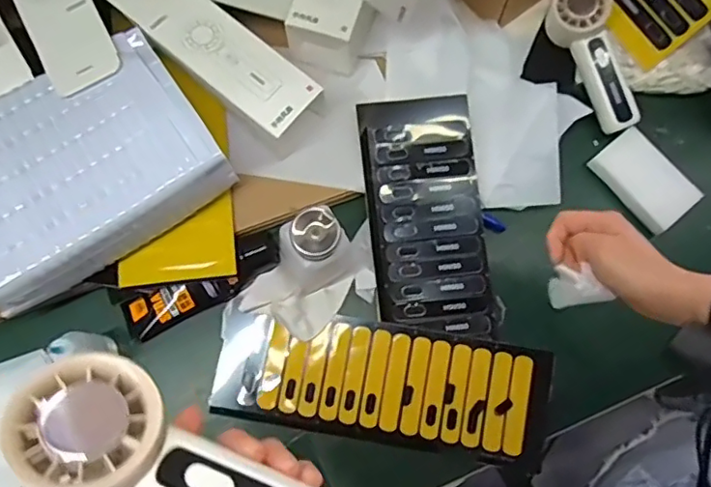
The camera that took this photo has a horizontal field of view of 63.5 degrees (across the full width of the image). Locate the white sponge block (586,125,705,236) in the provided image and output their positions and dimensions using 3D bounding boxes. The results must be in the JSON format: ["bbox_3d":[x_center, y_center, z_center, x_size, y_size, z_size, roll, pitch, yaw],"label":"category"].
[{"bbox_3d":[0.300,-0.067,0.595,0.062,0.018,0.101,-40,80,-9],"label":"white sponge block"}]

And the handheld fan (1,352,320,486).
[{"bbox_3d":[-0.063,0.097,0.226,0.153,0.032,0.055,27,78,-1],"label":"handheld fan"}]

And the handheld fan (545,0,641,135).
[{"bbox_3d":[0.252,-0.196,0.608,0.058,0.056,0.160,-23,92,-6],"label":"handheld fan"}]

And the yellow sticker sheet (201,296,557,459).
[{"bbox_3d":[0.023,0.130,0.550,0.311,0.012,0.111,10,80,3],"label":"yellow sticker sheet"}]

